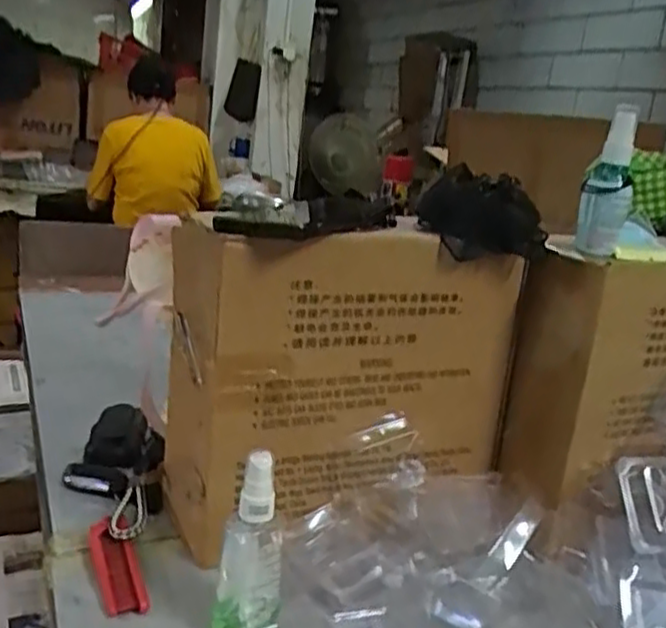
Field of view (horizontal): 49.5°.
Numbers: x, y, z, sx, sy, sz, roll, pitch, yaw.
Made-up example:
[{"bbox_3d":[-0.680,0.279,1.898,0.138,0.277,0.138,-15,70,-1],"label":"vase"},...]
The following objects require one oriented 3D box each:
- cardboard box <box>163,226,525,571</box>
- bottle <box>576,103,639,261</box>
[{"bbox_3d":[0.007,0.055,0.647,0.281,0.262,0.108,0,17,-27],"label":"cardboard box"},{"bbox_3d":[0.228,-0.108,0.594,0.037,0.121,0.030,12,16,17],"label":"bottle"}]

